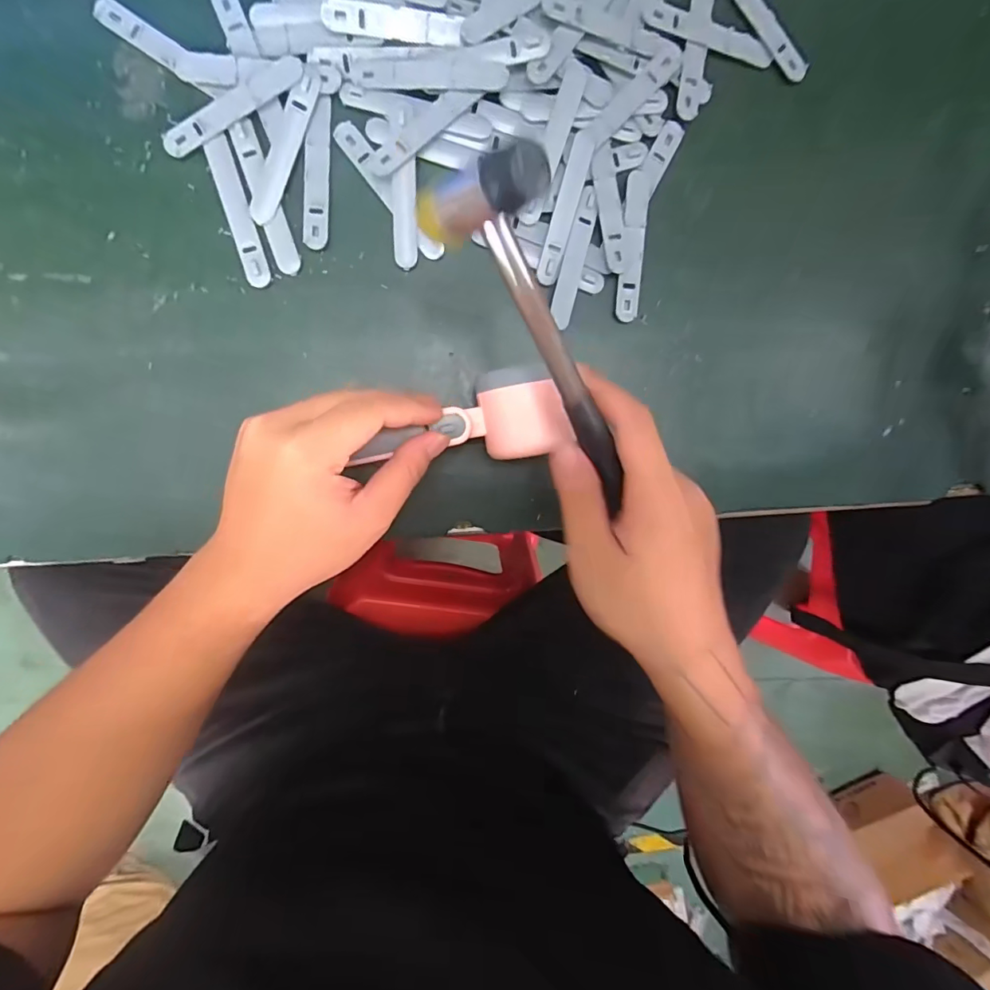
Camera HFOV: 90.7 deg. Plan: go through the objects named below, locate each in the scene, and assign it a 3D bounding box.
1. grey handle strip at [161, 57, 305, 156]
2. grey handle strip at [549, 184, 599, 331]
[{"bbox_3d":[-0.158,-0.236,0.298,0.094,0.005,0.017,-34,99,-1],"label":"grey handle strip"},{"bbox_3d":[0.053,-0.157,0.325,0.014,0.004,0.089,14,95,-8],"label":"grey handle strip"}]

